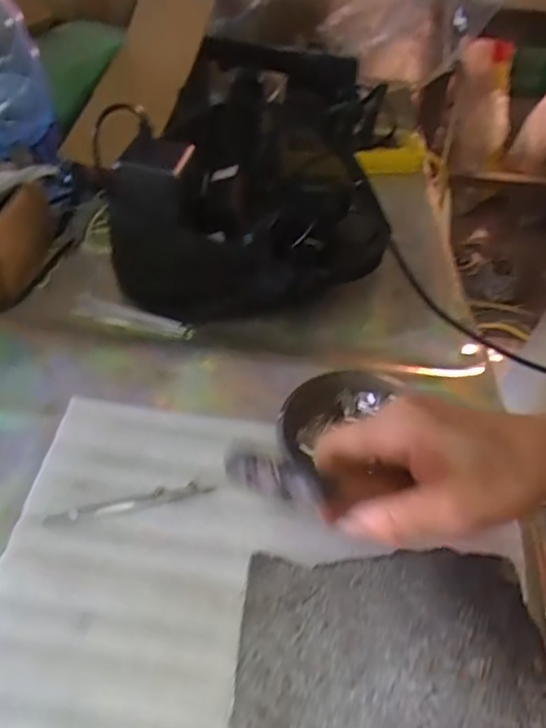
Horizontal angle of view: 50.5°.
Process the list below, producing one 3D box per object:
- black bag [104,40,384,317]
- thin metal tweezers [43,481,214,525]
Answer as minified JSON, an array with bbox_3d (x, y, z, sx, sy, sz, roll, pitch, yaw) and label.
[{"bbox_3d":[0.009,-0.239,0.600,0.219,0.121,0.399,10,49,5],"label":"black bag"},{"bbox_3d":[-0.094,0.090,0.380,0.105,0.006,0.012,-10,50,-12],"label":"thin metal tweezers"}]

